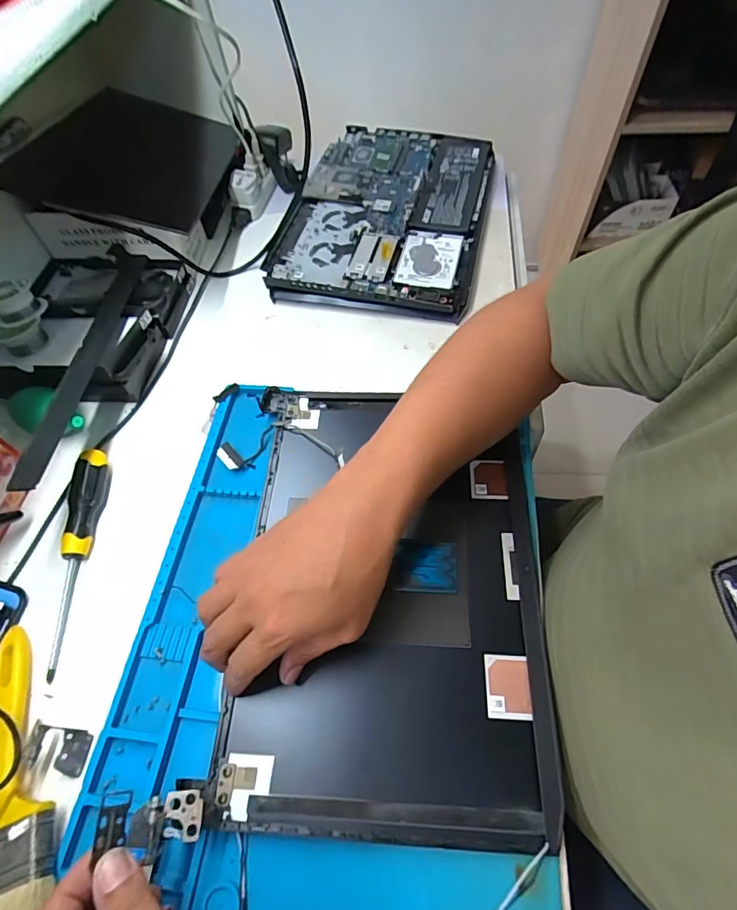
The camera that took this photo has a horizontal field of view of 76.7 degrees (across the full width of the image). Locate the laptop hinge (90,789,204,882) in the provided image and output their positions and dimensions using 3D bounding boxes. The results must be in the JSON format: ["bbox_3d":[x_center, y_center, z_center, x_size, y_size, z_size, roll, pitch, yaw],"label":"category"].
[{"bbox_3d":[-0.132,0.225,0.280,0.058,0.008,0.037,16,55,-24],"label":"laptop hinge"}]

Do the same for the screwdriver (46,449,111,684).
[{"bbox_3d":[-0.265,0.085,0.416,0.024,0.025,0.199,-5,58,1],"label":"screwdriver"}]

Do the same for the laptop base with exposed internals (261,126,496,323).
[{"bbox_3d":[0.028,-0.340,0.651,0.264,0.037,0.379,9,60,10],"label":"laptop base with exposed internals"}]

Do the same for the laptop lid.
[{"bbox_3d":[0.018,0.094,0.393,0.237,0.011,0.356,1,59,5],"label":"laptop lid"}]

